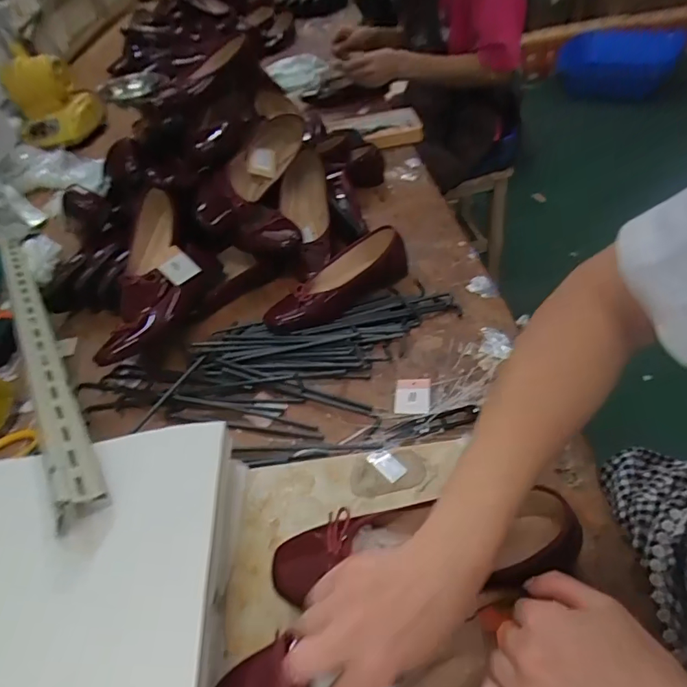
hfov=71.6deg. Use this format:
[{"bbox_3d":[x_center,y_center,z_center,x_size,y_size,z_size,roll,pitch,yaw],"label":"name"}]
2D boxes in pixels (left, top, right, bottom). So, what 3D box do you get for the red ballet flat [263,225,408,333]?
[{"bbox_3d":[-0.013,-0.095,0.685,0.236,0.061,0.090,-35,50,-23],"label":"red ballet flat"}]

